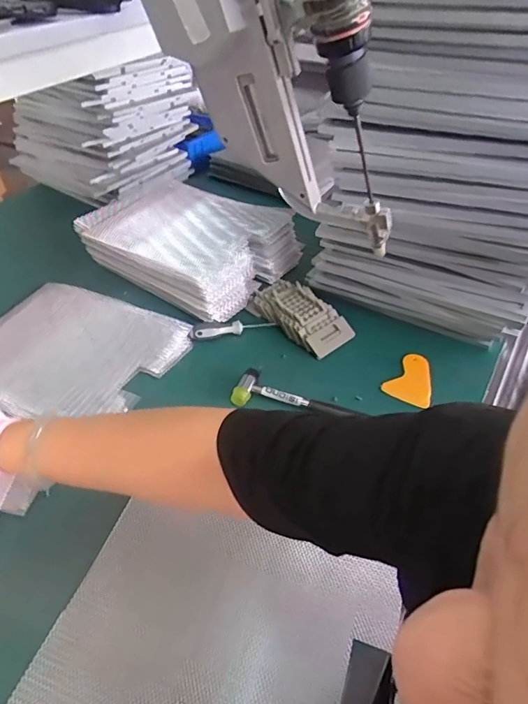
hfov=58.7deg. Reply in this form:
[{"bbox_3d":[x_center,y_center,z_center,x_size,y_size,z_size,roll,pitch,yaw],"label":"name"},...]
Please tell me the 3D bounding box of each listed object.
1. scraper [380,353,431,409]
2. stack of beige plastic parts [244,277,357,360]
[{"bbox_3d":[0.229,0.039,0.721,0.067,0.014,0.102,20,47,23],"label":"scraper"},{"bbox_3d":[0.064,-0.066,0.810,0.091,0.037,0.182,-32,50,-27],"label":"stack of beige plastic parts"}]

